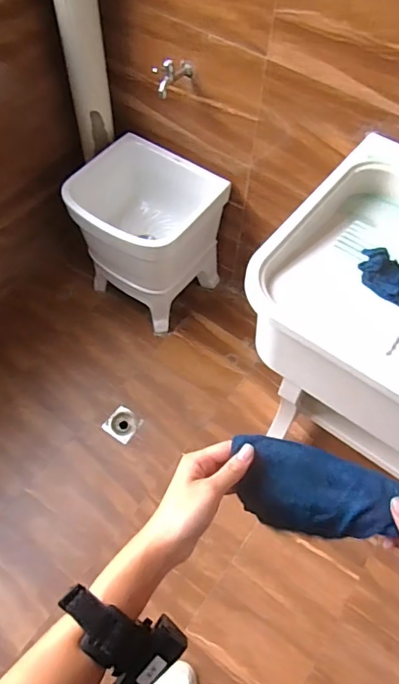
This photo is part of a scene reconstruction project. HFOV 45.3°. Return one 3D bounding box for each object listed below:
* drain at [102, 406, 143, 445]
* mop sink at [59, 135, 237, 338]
[{"bbox_3d":[-0.241,0.258,1.505,0.095,0.014,0.101,31,62,16],"label":"drain"},{"bbox_3d":[-0.167,-0.344,1.595,0.390,0.437,0.360,30,61,15],"label":"mop sink"}]

